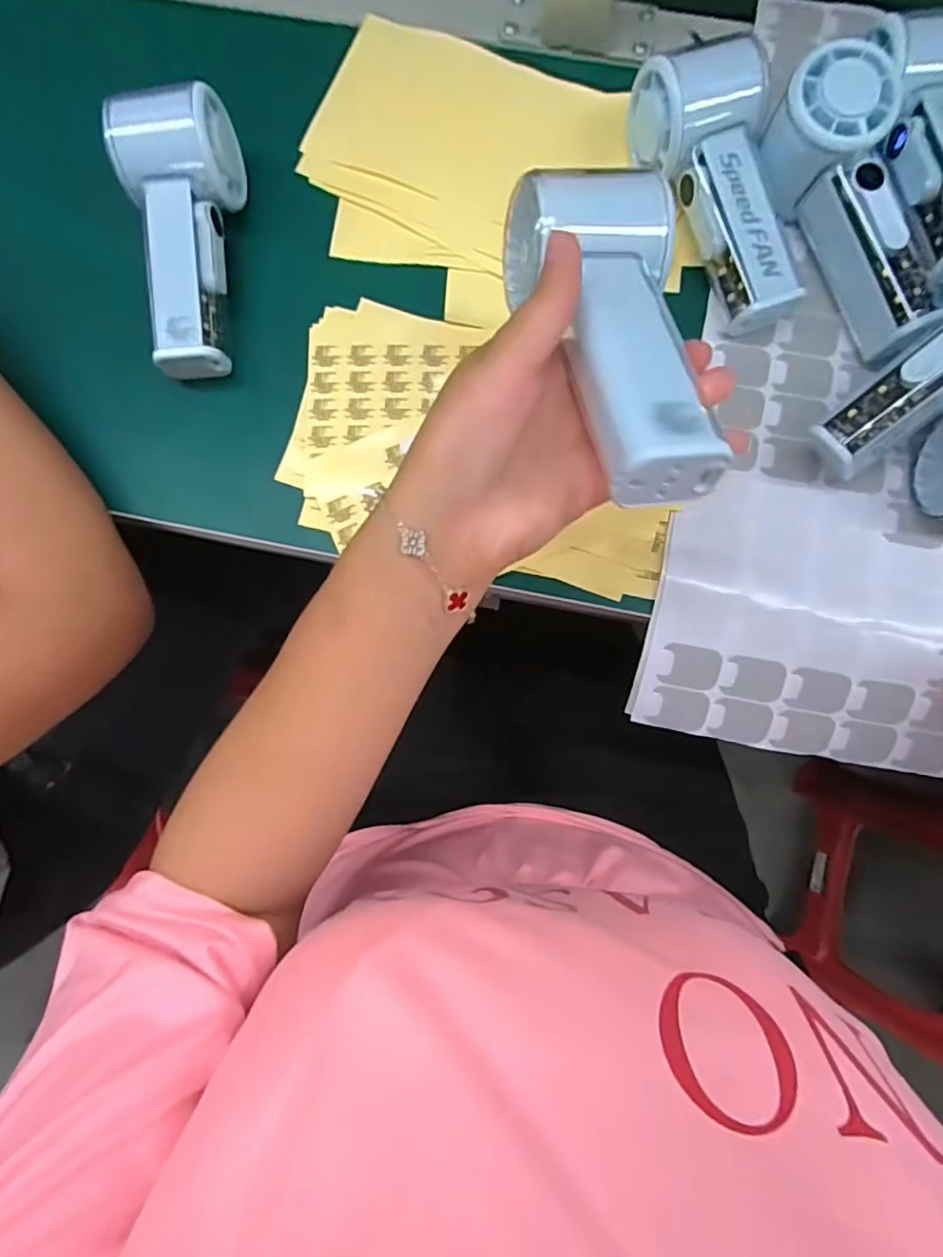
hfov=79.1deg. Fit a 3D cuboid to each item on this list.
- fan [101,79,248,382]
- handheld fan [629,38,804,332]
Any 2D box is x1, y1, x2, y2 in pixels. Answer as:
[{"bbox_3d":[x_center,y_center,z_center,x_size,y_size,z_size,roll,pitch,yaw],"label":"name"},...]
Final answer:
[{"bbox_3d":[-0.168,-0.227,0.332,0.060,0.057,0.153,-4,83,2],"label":"fan"},{"bbox_3d":[0.147,-0.251,0.323,0.063,0.058,0.150,-25,83,-1],"label":"handheld fan"}]

